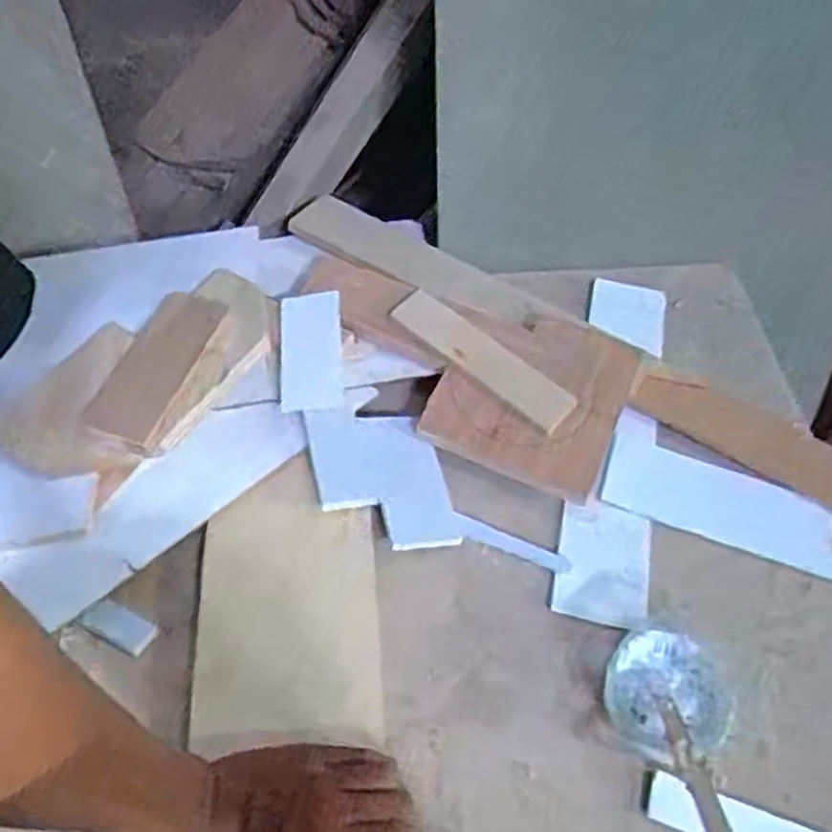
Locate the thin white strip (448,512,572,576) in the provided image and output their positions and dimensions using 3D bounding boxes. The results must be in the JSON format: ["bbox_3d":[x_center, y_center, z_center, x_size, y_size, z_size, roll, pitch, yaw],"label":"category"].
[{"bbox_3d":[0.073,0.102,0.597,0.098,0.004,0.016,21,60,15],"label":"thin white strip"}]

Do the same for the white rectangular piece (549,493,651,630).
[{"bbox_3d":[0.143,0.112,0.581,0.068,0.009,0.094,10,57,8],"label":"white rectangular piece"}]

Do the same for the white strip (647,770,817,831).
[{"bbox_3d":[0.207,0.262,0.480,0.115,0.007,0.031,18,59,13],"label":"white strip"}]

